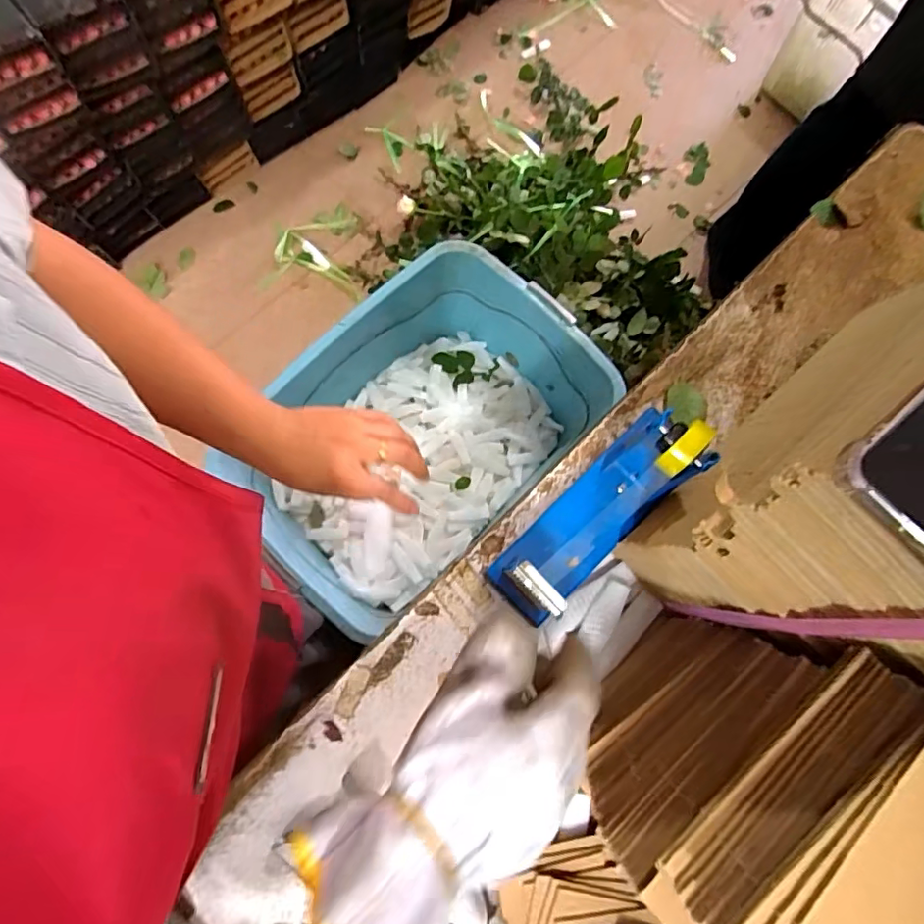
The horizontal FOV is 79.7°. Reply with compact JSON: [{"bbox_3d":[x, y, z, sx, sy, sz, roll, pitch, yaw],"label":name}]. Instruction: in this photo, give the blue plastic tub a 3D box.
[{"bbox_3d":[-0.088,-0.056,1.083,0.396,0.263,0.673,39,80,7],"label":"blue plastic tub"}]

